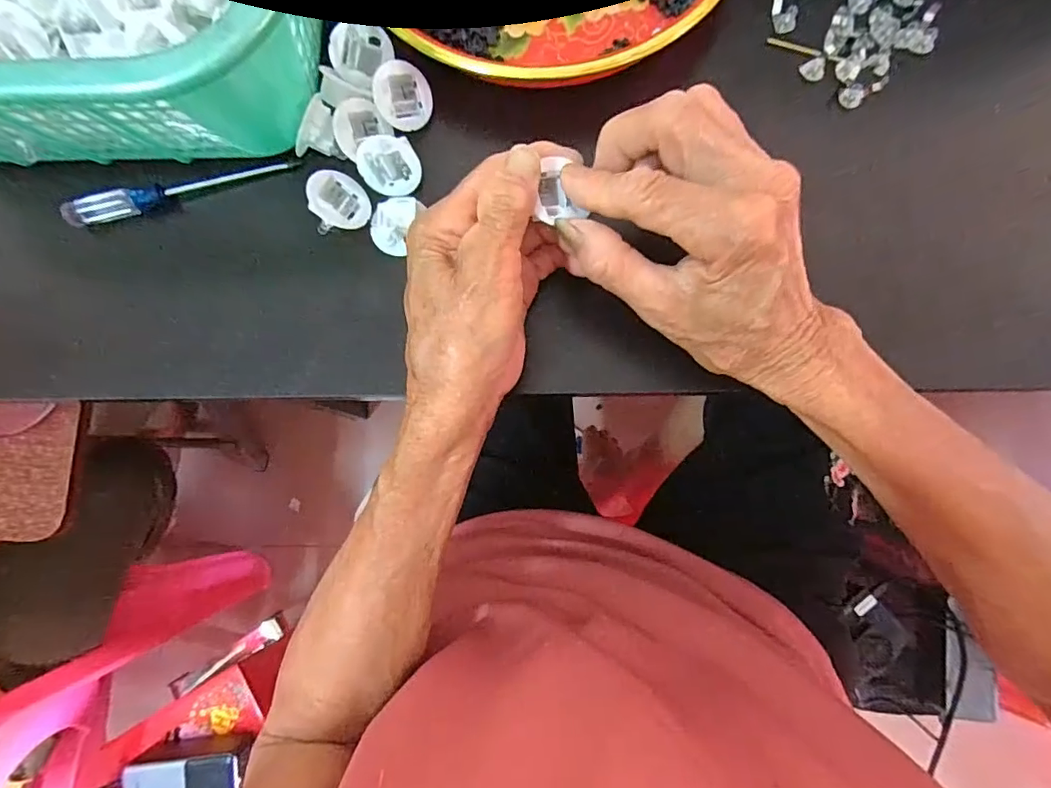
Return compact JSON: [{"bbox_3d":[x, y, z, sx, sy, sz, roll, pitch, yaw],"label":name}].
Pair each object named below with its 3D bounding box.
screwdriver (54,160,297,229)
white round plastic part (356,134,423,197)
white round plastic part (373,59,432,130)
[{"bbox_3d":[-0.186,-0.111,0.280,0.120,0.017,0.012,-15,82,1],"label":"screwdriver"},{"bbox_3d":[-0.071,-0.119,0.272,0.031,0.030,0.010,-2,44,-13],"label":"white round plastic part"},{"bbox_3d":[-0.068,-0.159,0.280,0.032,0.016,0.032,-12,110,-34],"label":"white round plastic part"}]

